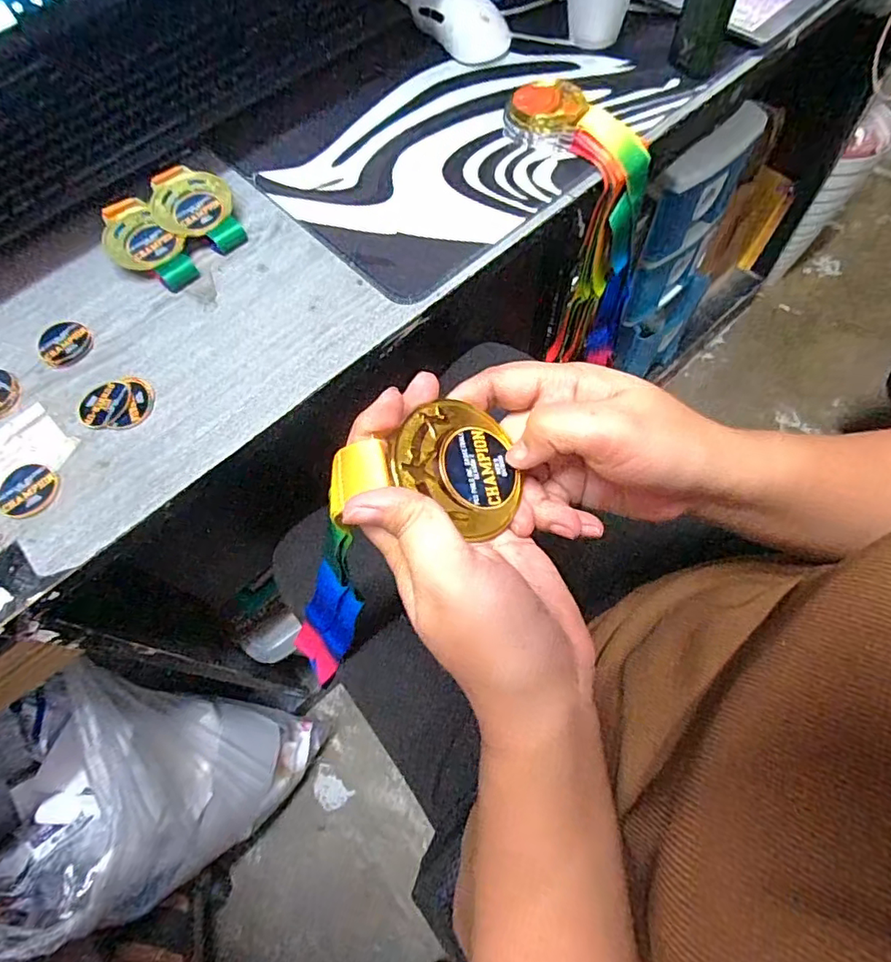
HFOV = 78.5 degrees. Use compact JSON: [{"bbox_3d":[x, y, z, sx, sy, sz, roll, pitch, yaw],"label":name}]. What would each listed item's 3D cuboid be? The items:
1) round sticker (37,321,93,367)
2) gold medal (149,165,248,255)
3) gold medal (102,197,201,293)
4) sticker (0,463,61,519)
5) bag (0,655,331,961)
[{"bbox_3d":[-0.293,-0.107,0.418,0.044,0.004,0.039,37,73,19],"label":"round sticker"},{"bbox_3d":[-0.207,-0.225,0.451,0.063,0.018,0.084,-22,65,-5],"label":"gold medal"},{"bbox_3d":[-0.241,-0.189,0.441,0.096,0.017,0.048,38,74,20],"label":"gold medal"},{"bbox_3d":[-0.280,0.005,0.360,0.044,0.004,0.037,11,66,10],"label":"sticker"},{"bbox_3d":[-0.358,0.373,0.623,0.301,0.392,0.194,-43,68,-14],"label":"bag"}]

